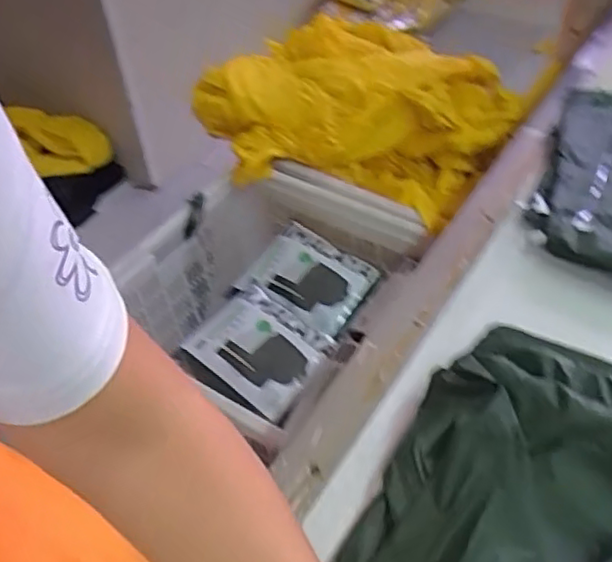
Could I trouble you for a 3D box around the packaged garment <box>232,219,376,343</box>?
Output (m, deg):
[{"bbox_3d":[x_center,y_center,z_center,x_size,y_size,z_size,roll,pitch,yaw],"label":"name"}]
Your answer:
[{"bbox_3d":[0.005,-0.007,1.385,0.285,0.046,0.204,30,55,29],"label":"packaged garment"}]

